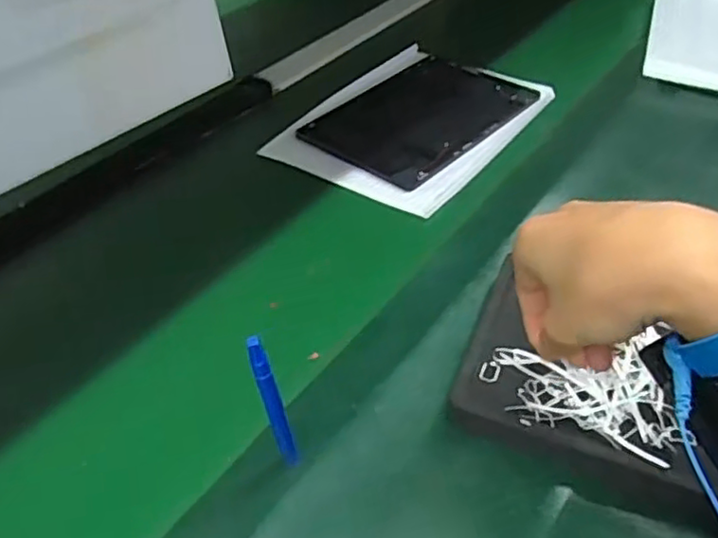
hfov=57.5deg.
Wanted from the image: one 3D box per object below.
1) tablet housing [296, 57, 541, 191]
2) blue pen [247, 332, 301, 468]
[{"bbox_3d":[0.073,-0.169,0.709,0.159,0.006,0.239,31,50,30],"label":"tablet housing"},{"bbox_3d":[-0.045,0.078,0.360,0.014,0.122,0.011,-9,43,-7],"label":"blue pen"}]

